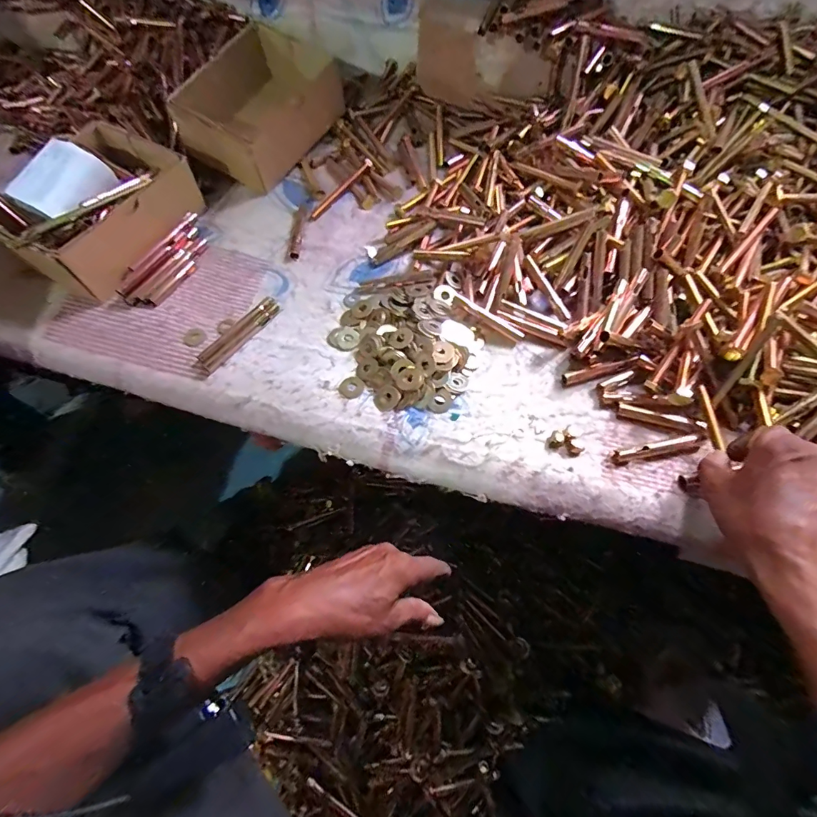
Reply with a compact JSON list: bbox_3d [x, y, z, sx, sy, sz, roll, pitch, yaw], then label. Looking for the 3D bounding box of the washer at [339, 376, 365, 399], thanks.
[{"bbox_3d":[-0.057,-0.021,0.440,0.024,0.004,0.026,-1,63,2],"label":"washer"}]

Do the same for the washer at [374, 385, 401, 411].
[{"bbox_3d":[-0.021,-0.010,0.429,0.024,0.004,0.026,-5,76,18],"label":"washer"}]

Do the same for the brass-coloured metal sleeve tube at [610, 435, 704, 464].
[{"bbox_3d":[0.227,0.037,0.395,0.081,0.010,0.013,-9,63,-2],"label":"brass-coloured metal sleeve tube"}]

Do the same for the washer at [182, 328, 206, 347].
[{"bbox_3d":[-0.230,-0.076,0.469,0.019,0.004,0.023,36,69,-2],"label":"washer"}]

